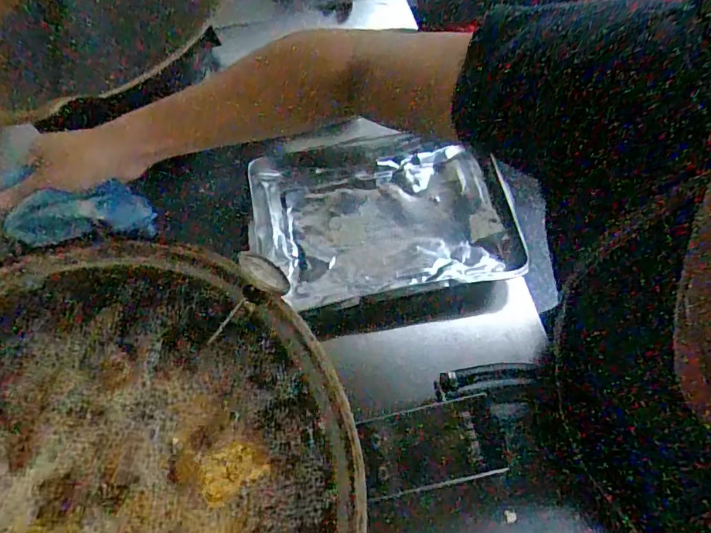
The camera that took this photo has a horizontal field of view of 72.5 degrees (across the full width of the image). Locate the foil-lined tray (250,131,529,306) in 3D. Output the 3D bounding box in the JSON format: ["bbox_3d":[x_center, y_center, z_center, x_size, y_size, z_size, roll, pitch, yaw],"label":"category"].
[{"bbox_3d":[0.037,-0.081,0.737,0.388,0.066,0.282,-6,66,-1],"label":"foil-lined tray"}]

